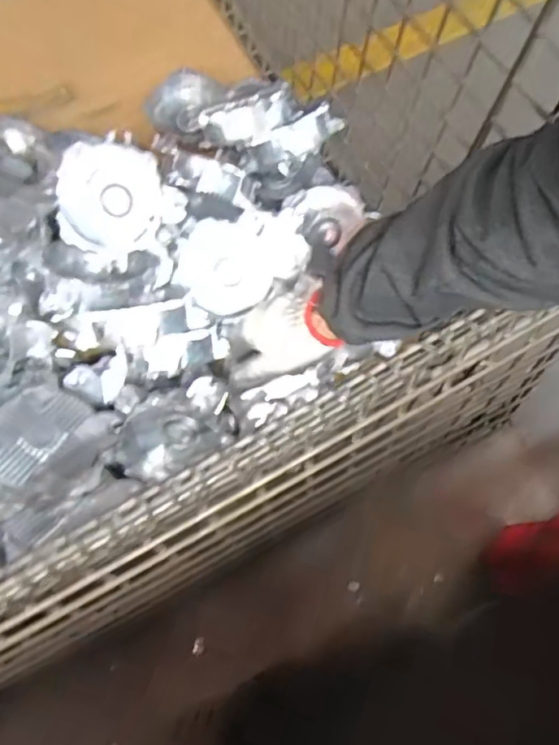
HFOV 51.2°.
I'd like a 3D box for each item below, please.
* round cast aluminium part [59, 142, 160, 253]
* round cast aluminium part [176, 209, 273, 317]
[{"bbox_3d":[-0.207,-0.217,0.718,0.127,0.045,0.128,-11,111,-3],"label":"round cast aluminium part"},{"bbox_3d":[-0.079,-0.155,0.823,0.135,0.050,0.130,-9,116,-19],"label":"round cast aluminium part"}]

